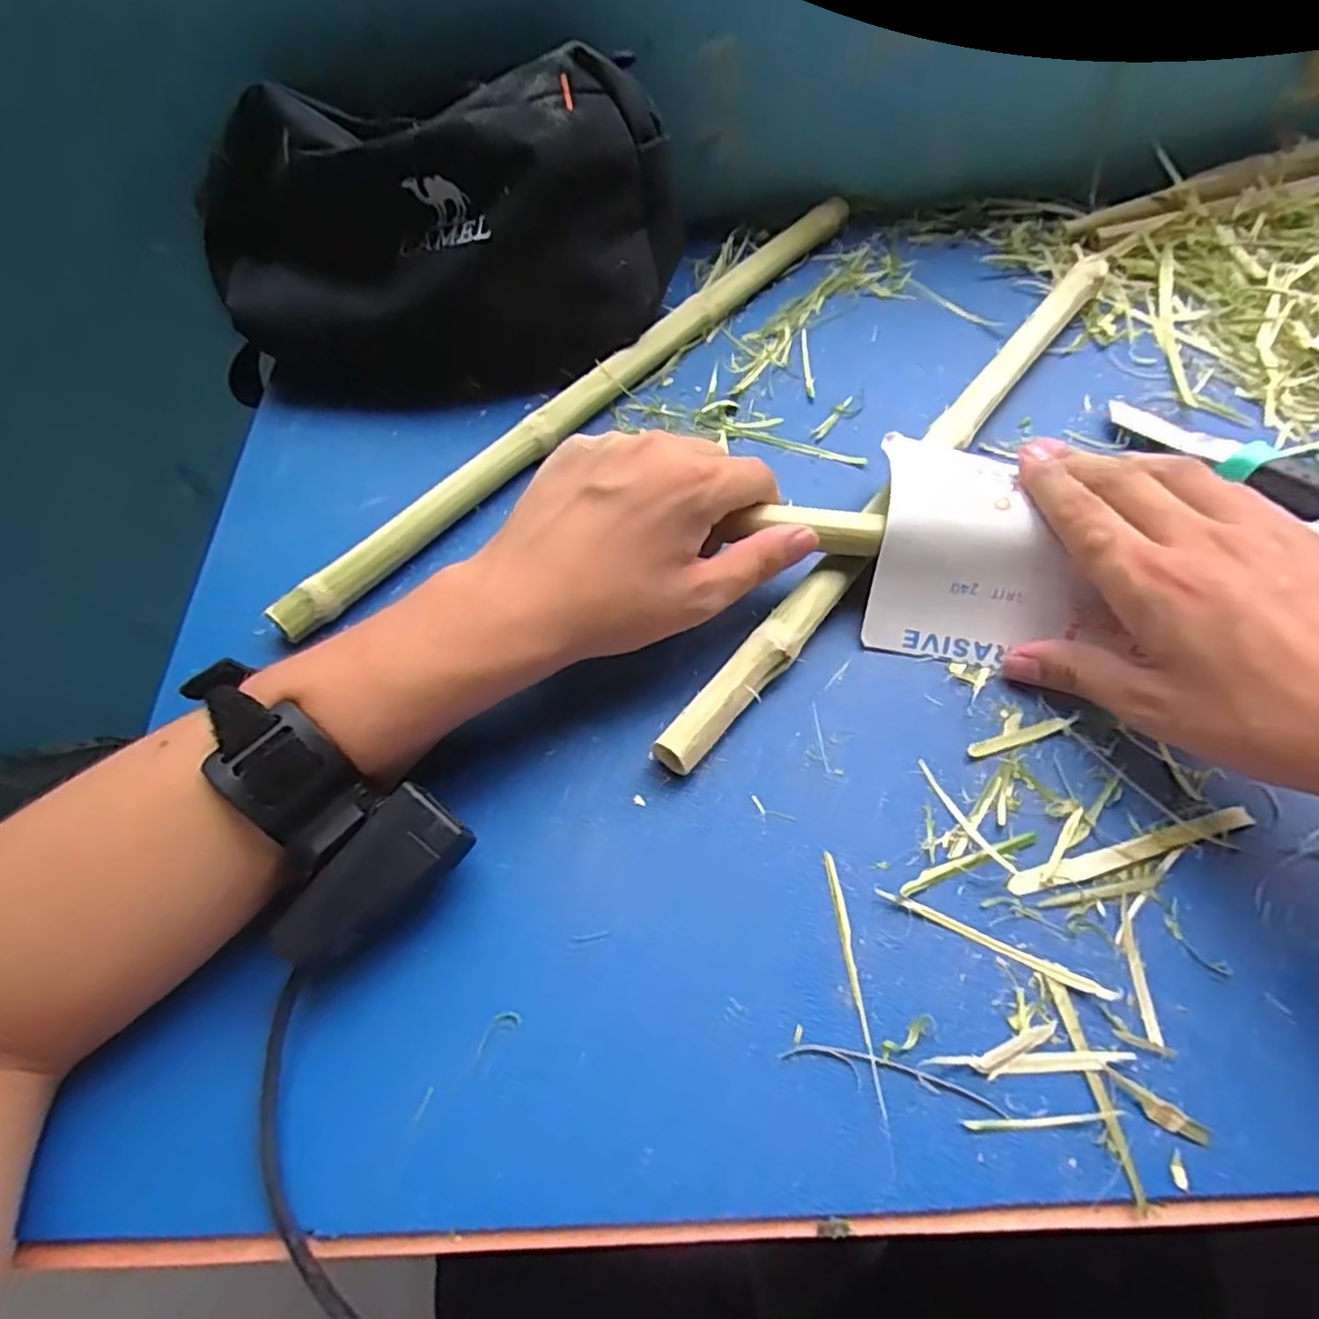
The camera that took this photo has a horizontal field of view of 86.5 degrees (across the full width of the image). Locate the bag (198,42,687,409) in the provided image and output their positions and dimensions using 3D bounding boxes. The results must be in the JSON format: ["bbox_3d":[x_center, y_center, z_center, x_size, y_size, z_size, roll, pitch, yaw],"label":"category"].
[{"bbox_3d":[-0.137,-0.248,0.417,0.296,0.134,0.117,-3,59,3],"label":"bag"}]

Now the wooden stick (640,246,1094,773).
[{"bbox_3d":[0.138,-0.098,0.372,0.021,0.021,0.420,34,67,22],"label":"wooden stick"}]

